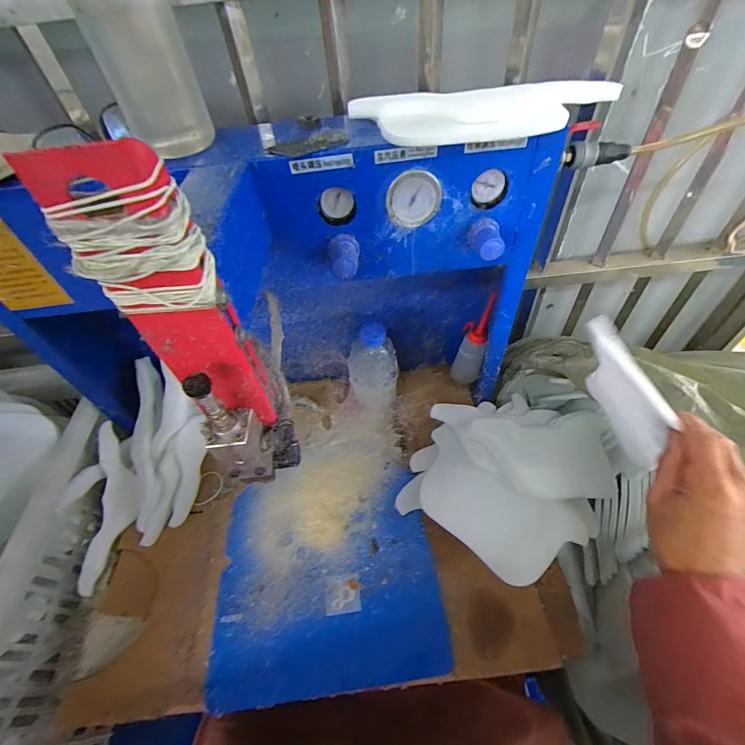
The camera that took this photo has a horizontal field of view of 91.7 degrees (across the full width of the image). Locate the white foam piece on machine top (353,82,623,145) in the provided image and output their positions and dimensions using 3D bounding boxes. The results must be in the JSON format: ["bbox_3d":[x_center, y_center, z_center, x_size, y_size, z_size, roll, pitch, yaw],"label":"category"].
[{"bbox_3d":[0.110,-0.257,0.360,0.260,0.012,0.082,0,67,5],"label":"white foam piece on machine top"}]

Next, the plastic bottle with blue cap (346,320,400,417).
[{"bbox_3d":[-0.002,0.000,0.634,0.085,0.176,0.066,7,52,11],"label":"plastic bottle with blue cap"}]

